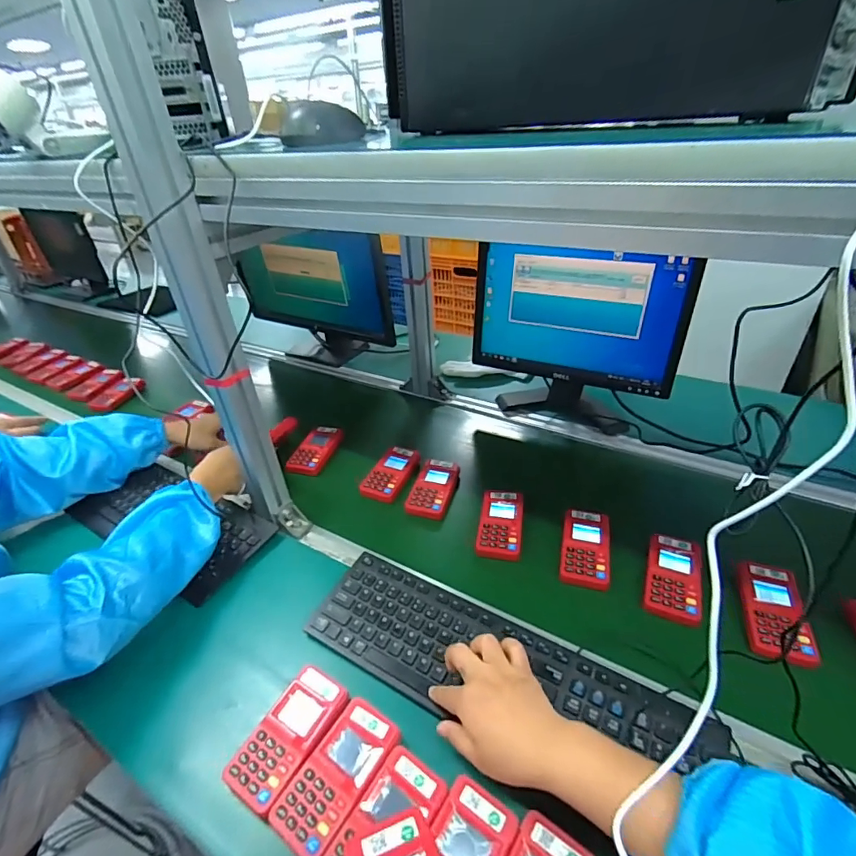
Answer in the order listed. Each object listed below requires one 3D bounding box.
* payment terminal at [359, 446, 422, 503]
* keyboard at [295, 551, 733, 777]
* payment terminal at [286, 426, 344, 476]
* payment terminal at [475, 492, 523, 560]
[{"bbox_3d":[-0.063,0.080,0.801,0.065,0.024,0.126,13,37,23],"label":"payment terminal"},{"bbox_3d":[0.076,0.248,0.501,0.429,0.020,0.129,9,36,21],"label":"keyboard"},{"bbox_3d":[-0.210,0.042,0.867,0.063,0.023,0.136,6,35,15],"label":"payment terminal"},{"bbox_3d":[0.111,0.143,0.692,0.062,0.021,0.120,4,35,12],"label":"payment terminal"}]

